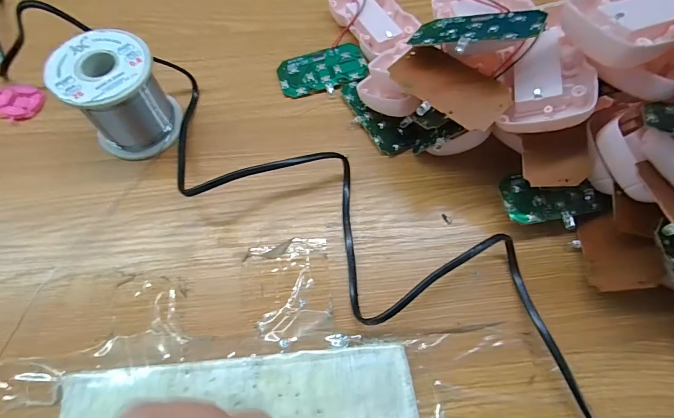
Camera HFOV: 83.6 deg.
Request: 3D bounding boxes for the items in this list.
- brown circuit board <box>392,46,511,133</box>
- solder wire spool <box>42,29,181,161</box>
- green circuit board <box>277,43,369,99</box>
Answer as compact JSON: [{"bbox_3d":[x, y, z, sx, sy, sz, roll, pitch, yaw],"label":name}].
[{"bbox_3d":[0.069,-0.077,0.232,0.072,0.004,0.038,40,79,22],"label":"brown circuit board"},{"bbox_3d":[-0.151,-0.079,0.265,0.060,0.062,0.059,1,67,-2],"label":"solder wire spool"},{"bbox_3d":[-0.012,-0.114,0.316,0.073,0.008,0.042,-16,69,-8],"label":"green circuit board"}]

